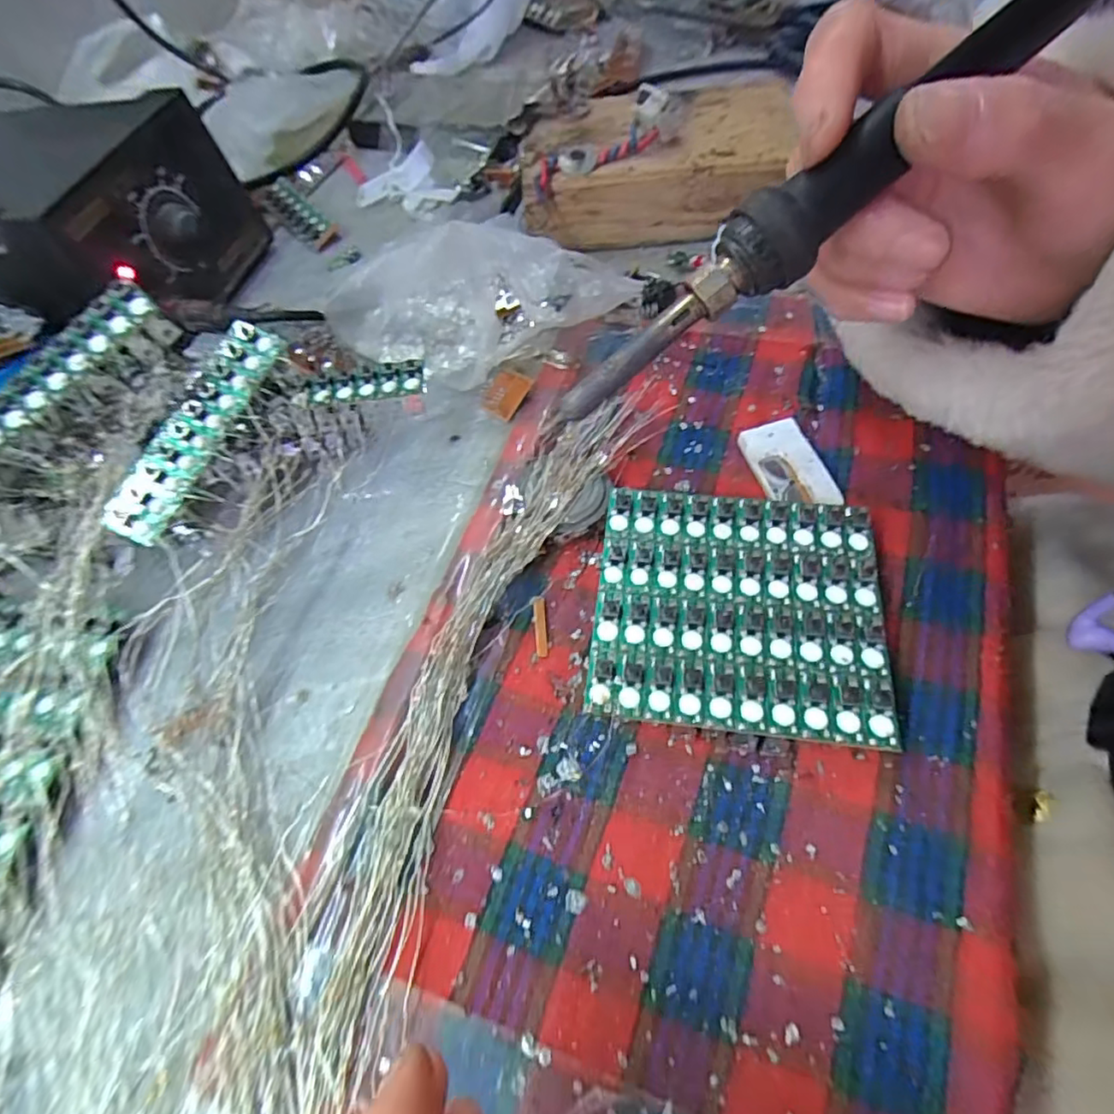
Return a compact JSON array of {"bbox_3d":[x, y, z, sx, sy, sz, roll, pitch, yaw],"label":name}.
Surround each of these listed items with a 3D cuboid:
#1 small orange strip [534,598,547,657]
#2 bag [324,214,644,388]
[{"bbox_3d":[-0.006,0.026,0.225,0.004,0.004,0.021,-5,73,2],"label":"small orange strip"},{"bbox_3d":[-0.042,-0.127,0.293,0.151,0.053,0.075,3,60,21],"label":"bag"}]

